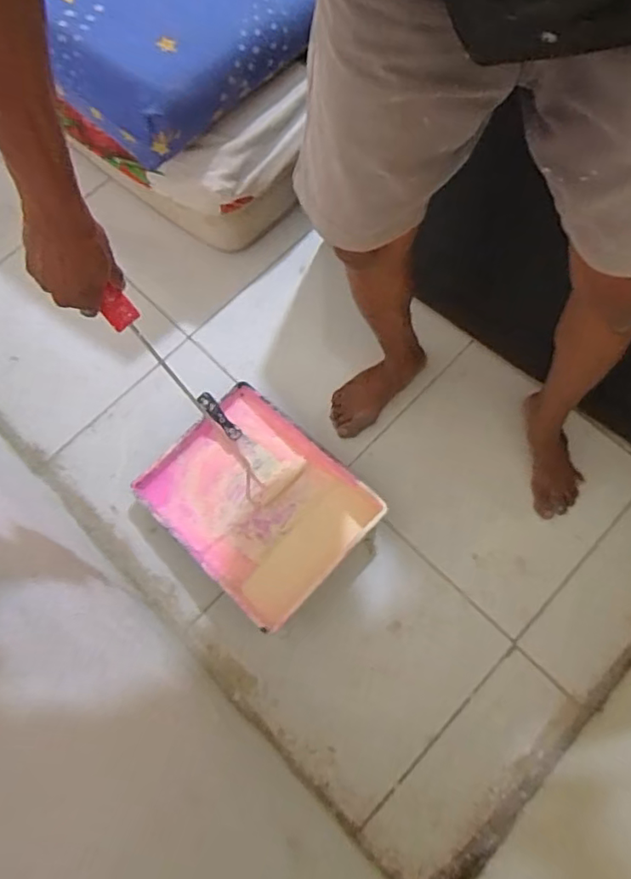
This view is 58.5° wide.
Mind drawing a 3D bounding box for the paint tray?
[{"bbox_3d":[-0.103,0.105,0.982,0.357,0.081,0.283,43,79,13],"label":"paint tray"}]

